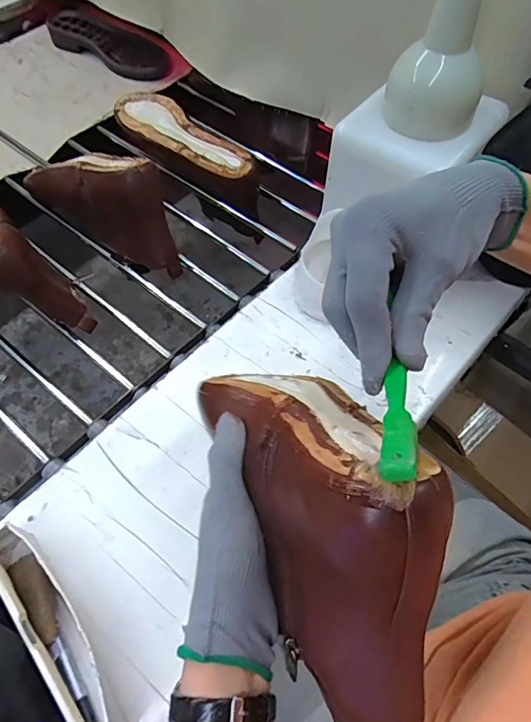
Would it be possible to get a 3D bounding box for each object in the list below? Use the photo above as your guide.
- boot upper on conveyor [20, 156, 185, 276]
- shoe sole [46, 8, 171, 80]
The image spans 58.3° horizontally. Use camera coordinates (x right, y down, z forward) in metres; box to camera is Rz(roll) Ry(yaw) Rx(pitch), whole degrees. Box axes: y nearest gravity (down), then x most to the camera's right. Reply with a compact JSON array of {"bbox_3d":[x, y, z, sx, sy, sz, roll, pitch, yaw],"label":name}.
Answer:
[{"bbox_3d":[-0.215,-0.225,0.621,0.267,0.105,0.084,37,67,18],"label":"boot upper on conveyor"},{"bbox_3d":[-0.290,-0.574,0.861,0.261,0.028,0.080,30,86,11],"label":"shoe sole"}]

